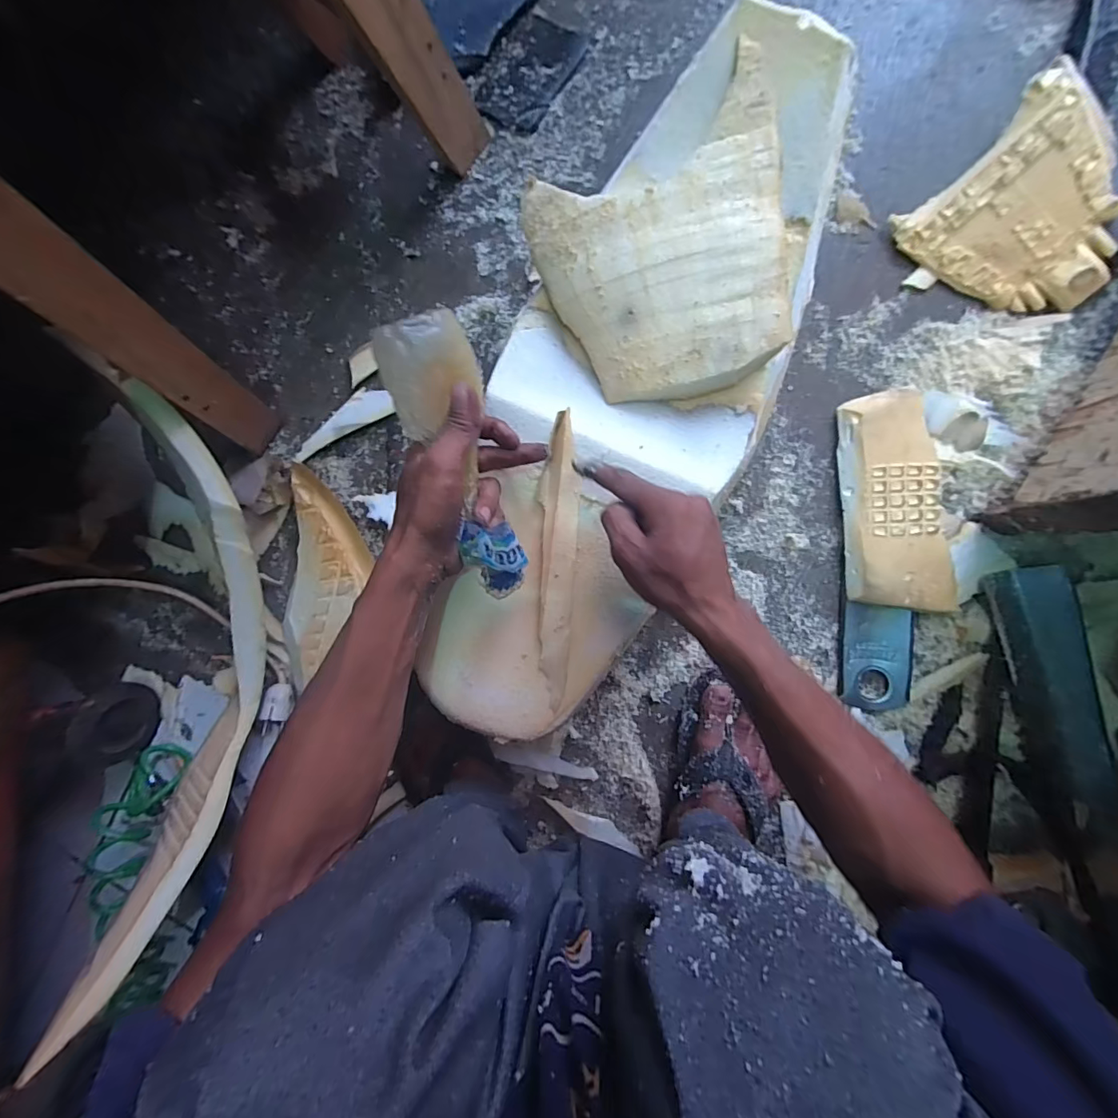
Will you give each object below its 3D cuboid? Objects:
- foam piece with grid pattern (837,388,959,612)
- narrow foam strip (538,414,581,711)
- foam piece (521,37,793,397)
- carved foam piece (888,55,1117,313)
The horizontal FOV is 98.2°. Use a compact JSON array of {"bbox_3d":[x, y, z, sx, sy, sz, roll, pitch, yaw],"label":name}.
[{"bbox_3d":[0.366,-0.062,0.530,0.099,0.027,0.233,-5,92,5],"label":"foam piece with grid pattern"},{"bbox_3d":[-0.001,0.004,0.436,0.033,0.015,0.254,2,95,5],"label":"narrow foam strip"},{"bbox_3d":[0.093,-0.255,0.414,0.208,0.044,0.226,-17,92,5],"label":"foam piece"},{"bbox_3d":[0.489,-0.353,0.504,0.191,0.024,0.182,46,111,-3],"label":"carved foam piece"}]

